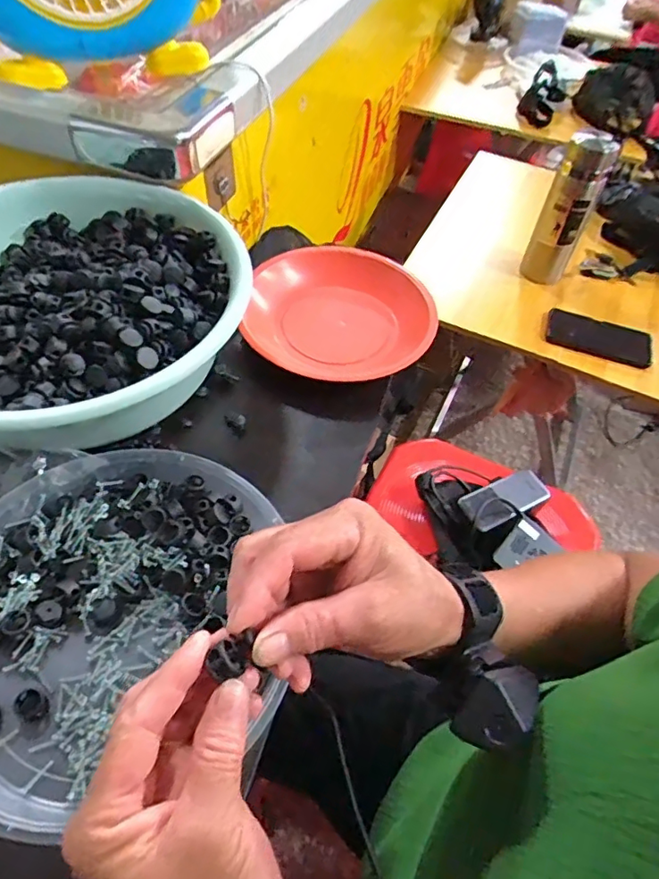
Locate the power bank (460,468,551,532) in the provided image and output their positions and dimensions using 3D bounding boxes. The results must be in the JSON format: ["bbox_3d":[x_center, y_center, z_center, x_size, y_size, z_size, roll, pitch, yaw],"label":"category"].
[{"bbox_3d":[0.232,0.074,0.710,0.125,0.021,0.052,-24,59,-21],"label":"power bank"}]

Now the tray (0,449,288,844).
[{"bbox_3d":[-0.142,0.111,0.357,0.223,0.035,0.231,2,53,-3],"label":"tray"}]

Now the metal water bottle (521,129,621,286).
[{"bbox_3d":[0.377,-0.359,0.878,0.073,0.228,0.058,28,56,15],"label":"metal water bottle"}]

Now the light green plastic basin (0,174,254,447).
[{"bbox_3d":[-0.228,-0.115,0.465,0.296,0.077,0.293,2,53,-3],"label":"light green plastic basin"}]

